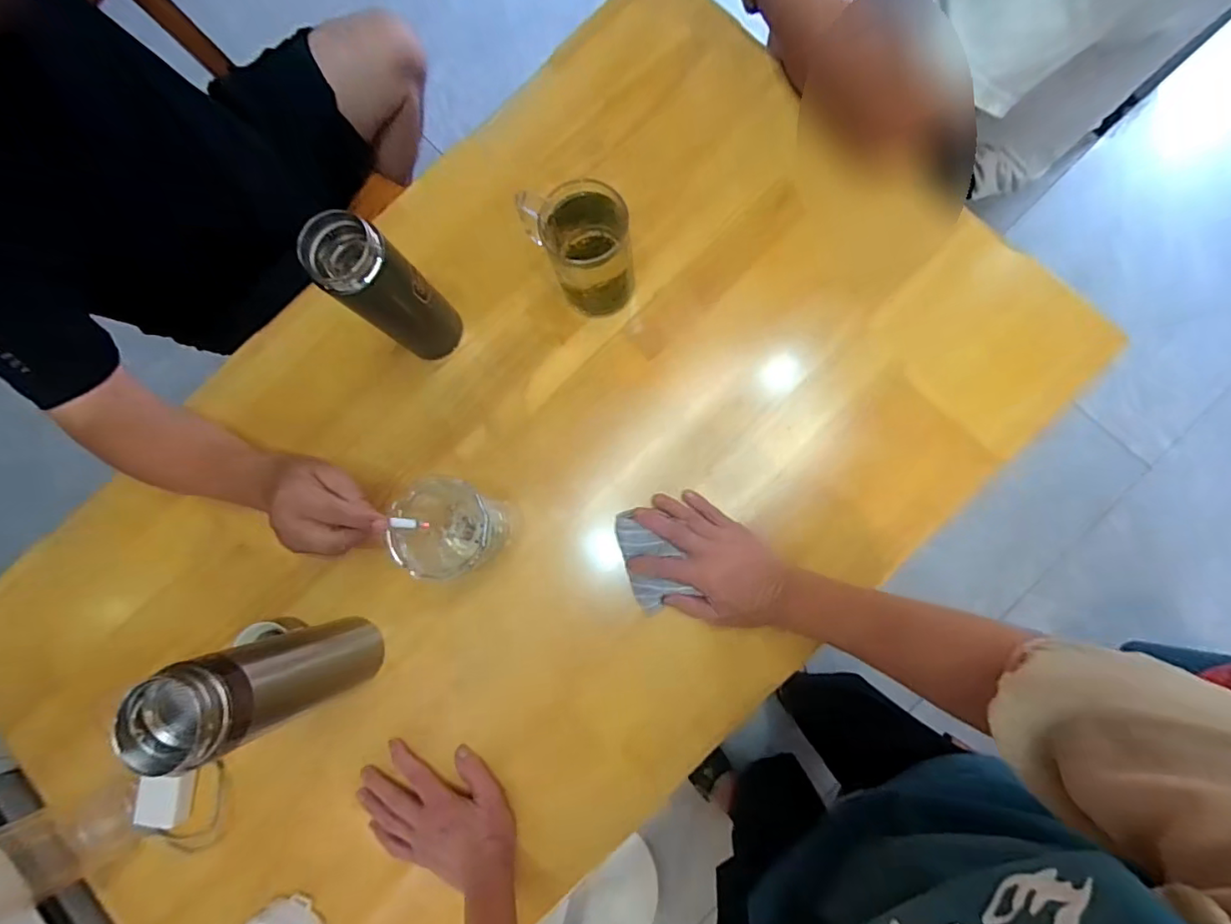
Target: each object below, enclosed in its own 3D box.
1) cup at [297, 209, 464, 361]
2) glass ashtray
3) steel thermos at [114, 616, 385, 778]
[{"bbox_3d":[-0.216,-0.161,0.534,0.063,0.202,0.065,0,84,4],"label":"cup"},{"bbox_3d":[-0.163,0.065,0.553,0.083,0.107,0.091,0,84,4],"label":"glass ashtray"},{"bbox_3d":[-0.299,0.194,0.480,0.077,0.219,0.078,0,84,4],"label":"steel thermos"}]

